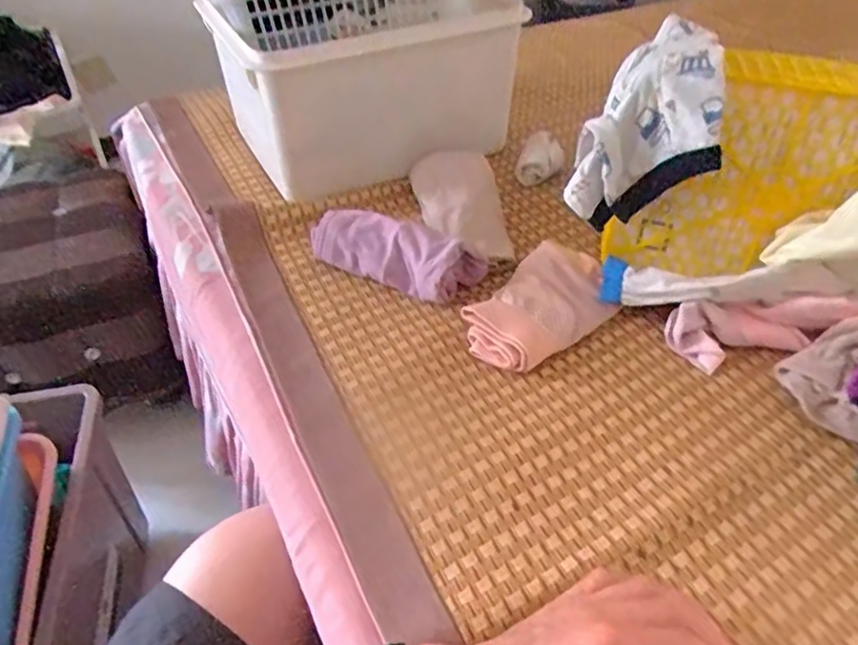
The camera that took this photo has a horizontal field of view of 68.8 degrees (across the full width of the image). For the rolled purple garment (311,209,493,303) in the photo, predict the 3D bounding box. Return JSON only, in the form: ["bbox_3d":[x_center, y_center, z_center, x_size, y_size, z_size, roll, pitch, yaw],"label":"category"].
[{"bbox_3d":[-0.038,-0.076,0.646,0.182,0.064,0.071,19,46,20],"label":"rolled purple garment"}]

